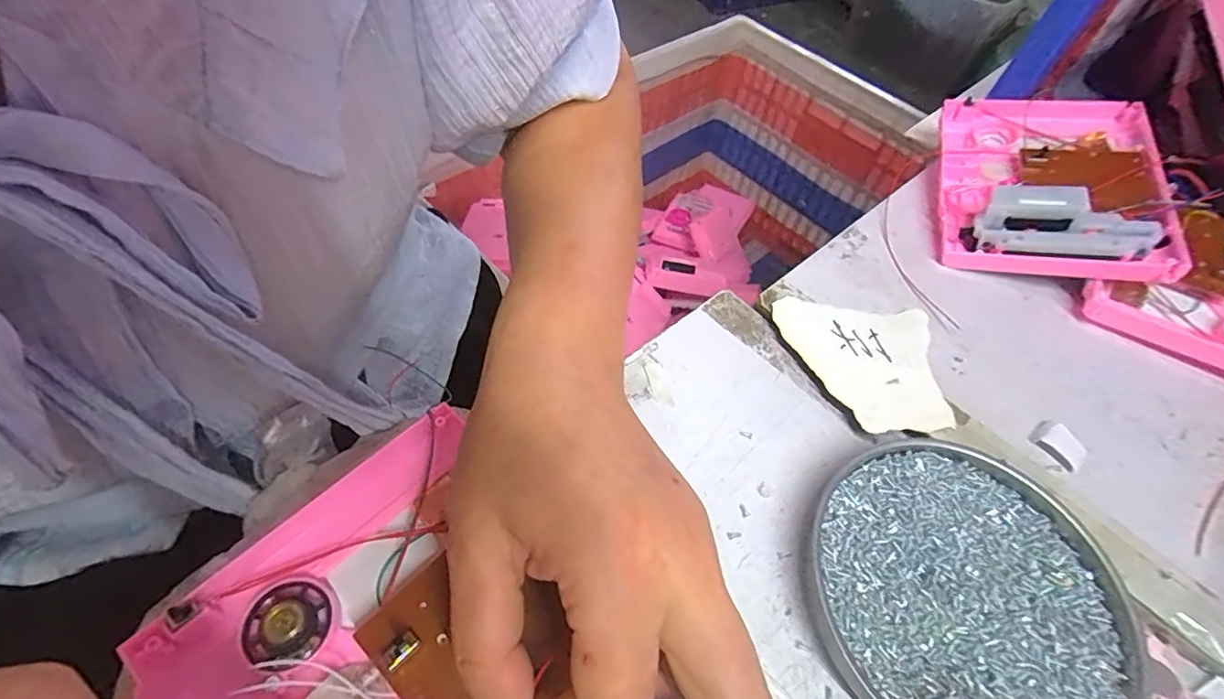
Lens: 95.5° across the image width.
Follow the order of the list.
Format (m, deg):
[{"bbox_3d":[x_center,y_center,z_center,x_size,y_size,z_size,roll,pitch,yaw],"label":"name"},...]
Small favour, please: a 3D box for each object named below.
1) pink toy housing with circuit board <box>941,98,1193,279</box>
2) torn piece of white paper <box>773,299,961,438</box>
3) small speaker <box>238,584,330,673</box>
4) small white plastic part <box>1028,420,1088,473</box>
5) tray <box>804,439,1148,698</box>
[{"bbox_3d":[0.306,-0.123,0.392,0.134,0.046,0.166,8,55,20],"label":"pink toy housing with circuit board"},{"bbox_3d":[0.147,0.007,0.325,0.093,0.004,0.085,5,54,-2],"label":"torn piece of white paper"},{"bbox_3d":[-0.114,0.095,0.194,0.028,0.010,0.027,3,54,-4],"label":"small speaker"},{"bbox_3d":[0.244,0.052,0.303,0.024,0.004,0.026,-31,63,-24],"label":"small white plastic part"},{"bbox_3d":[0.158,0.106,0.251,0.130,0.017,0.125,3,54,-4],"label":"tray"}]

